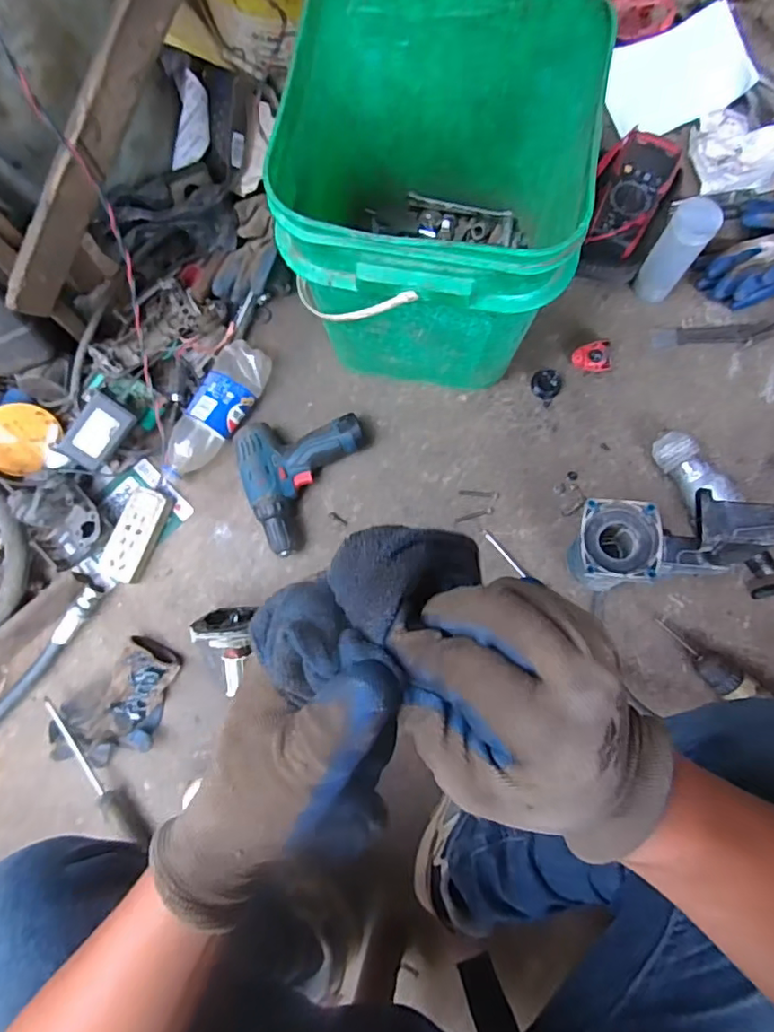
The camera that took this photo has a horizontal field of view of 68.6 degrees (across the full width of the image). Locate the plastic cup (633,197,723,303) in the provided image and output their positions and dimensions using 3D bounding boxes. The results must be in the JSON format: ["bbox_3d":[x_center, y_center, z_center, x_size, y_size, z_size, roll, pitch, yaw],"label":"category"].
[{"bbox_3d":[0.387,-0.355,0.769,0.050,0.166,0.055,0,78,2],"label":"plastic cup"}]

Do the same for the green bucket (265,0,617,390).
[{"bbox_3d":[0.056,-0.354,0.671,0.295,0.296,0.315,9,79,4],"label":"green bucket"}]

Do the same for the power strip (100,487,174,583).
[{"bbox_3d":[-0.350,0.028,0.790,0.056,0.024,0.134,24,80,6],"label":"power strip"}]

